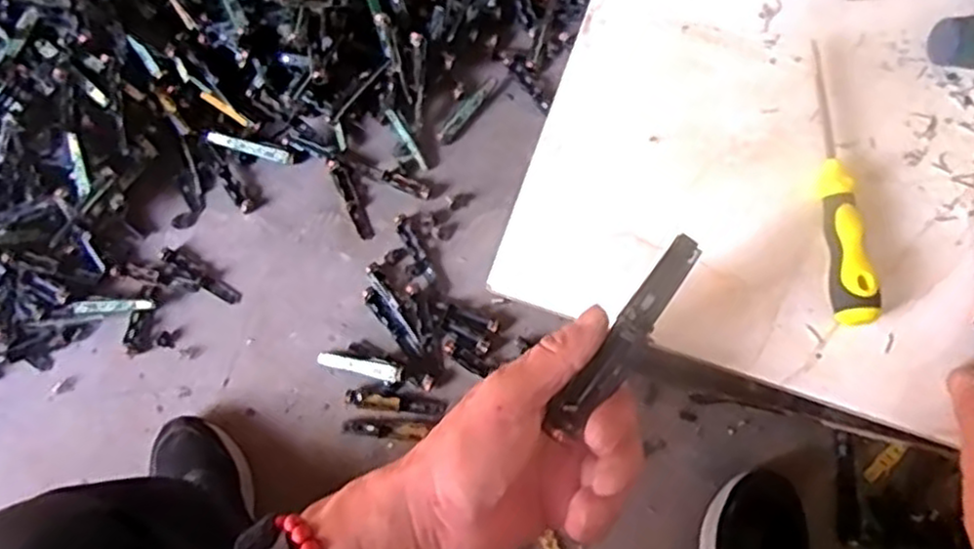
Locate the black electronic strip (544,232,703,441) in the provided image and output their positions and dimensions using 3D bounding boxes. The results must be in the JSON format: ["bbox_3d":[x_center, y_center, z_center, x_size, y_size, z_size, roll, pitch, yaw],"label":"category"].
[{"bbox_3d":[0.063,0.028,0.324,0.020,0.005,0.100,33,92,-7],"label":"black electronic strip"}]

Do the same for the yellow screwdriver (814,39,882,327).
[{"bbox_3d":[0.183,-0.050,0.383,0.020,0.020,0.156,1,74,1],"label":"yellow screwdriver"}]

